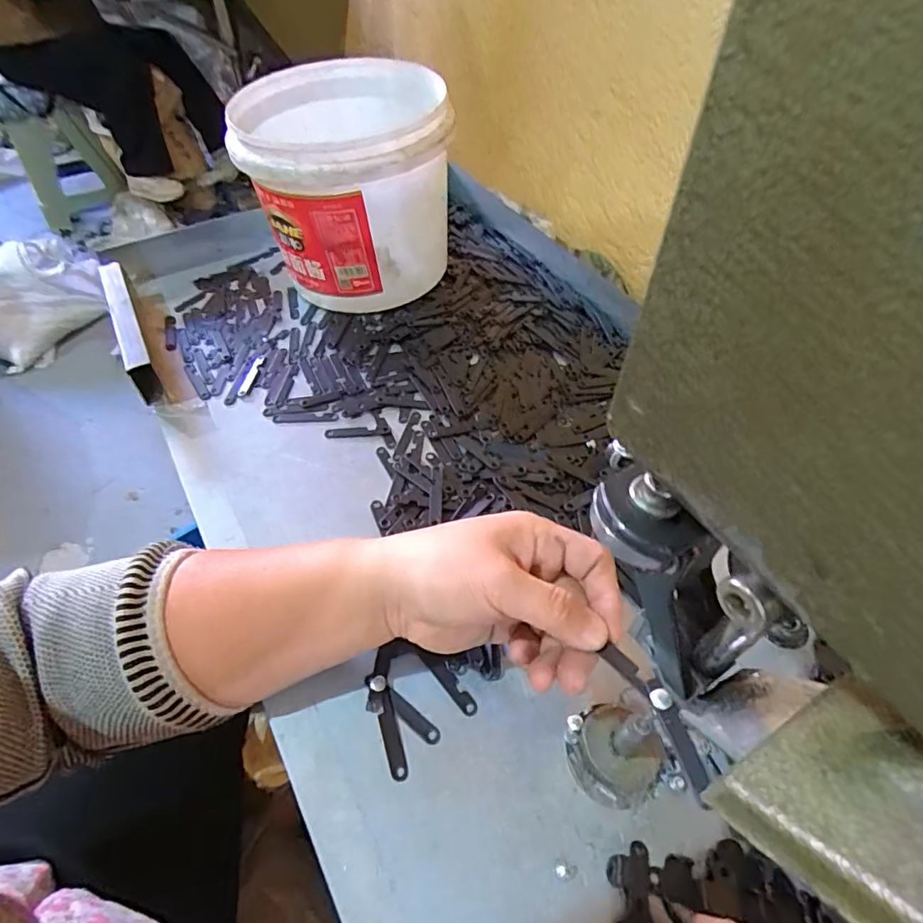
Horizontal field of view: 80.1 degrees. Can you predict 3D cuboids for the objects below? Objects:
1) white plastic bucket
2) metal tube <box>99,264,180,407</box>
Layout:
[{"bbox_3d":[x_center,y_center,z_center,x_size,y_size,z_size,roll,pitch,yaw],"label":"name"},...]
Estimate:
[{"bbox_3d":[-0.104,-0.249,0.513,0.178,0.156,0.192,0,50,0],"label":"white plastic bucket"},{"bbox_3d":[-0.284,-0.116,0.476,0.021,0.051,0.164,-25,55,-16],"label":"metal tube"}]

